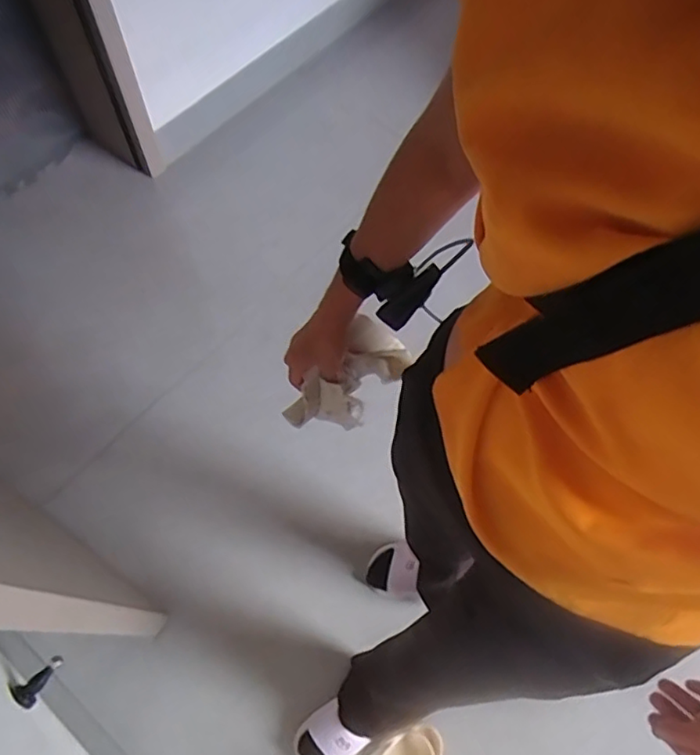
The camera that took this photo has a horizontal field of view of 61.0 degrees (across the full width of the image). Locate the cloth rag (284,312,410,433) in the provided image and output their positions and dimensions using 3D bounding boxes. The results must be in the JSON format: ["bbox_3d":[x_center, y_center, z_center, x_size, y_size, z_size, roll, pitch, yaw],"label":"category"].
[{"bbox_3d":[-0.001,0.003,0.709,0.166,0.066,0.077,-42,77,-11],"label":"cloth rag"}]

